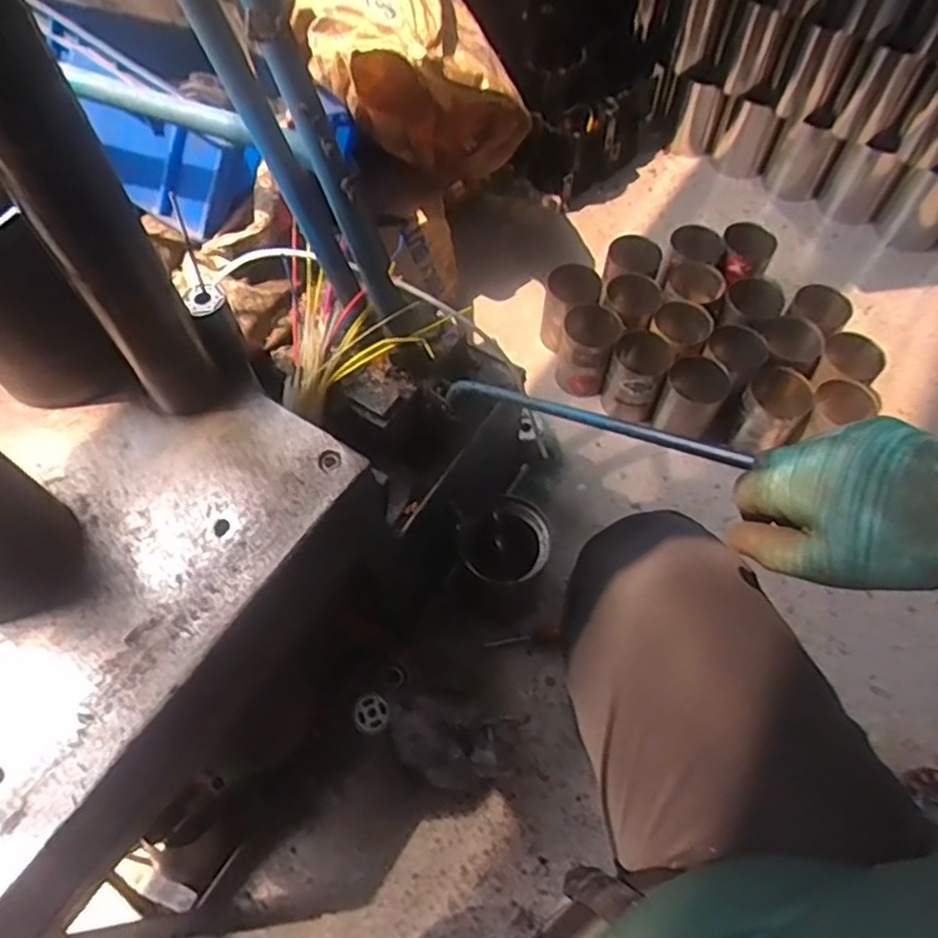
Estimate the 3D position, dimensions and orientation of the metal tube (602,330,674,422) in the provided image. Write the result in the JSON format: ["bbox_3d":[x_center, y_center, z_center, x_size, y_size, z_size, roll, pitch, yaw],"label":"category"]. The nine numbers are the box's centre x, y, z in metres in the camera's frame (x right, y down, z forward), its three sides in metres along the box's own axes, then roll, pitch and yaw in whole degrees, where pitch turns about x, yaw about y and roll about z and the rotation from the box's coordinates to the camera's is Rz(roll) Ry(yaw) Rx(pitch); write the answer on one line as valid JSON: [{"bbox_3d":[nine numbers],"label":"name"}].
[{"bbox_3d":[0.272,-0.148,1.106,0.090,0.118,0.093,17,62,10],"label":"metal tube"}]

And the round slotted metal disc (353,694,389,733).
[{"bbox_3d":[-0.129,0.325,0.900,0.047,0.009,0.047,-1,75,5],"label":"round slotted metal disc"}]

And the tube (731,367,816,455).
[{"bbox_3d":[0.458,-0.082,1.042,0.096,0.109,0.082,39,68,20],"label":"tube"}]

